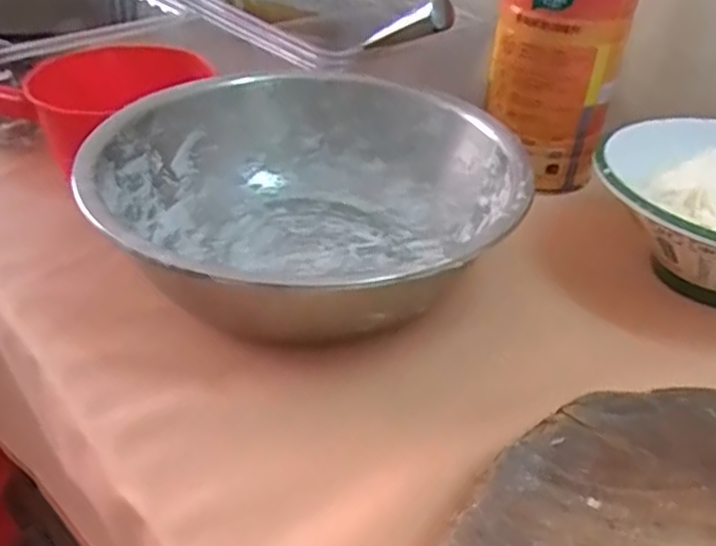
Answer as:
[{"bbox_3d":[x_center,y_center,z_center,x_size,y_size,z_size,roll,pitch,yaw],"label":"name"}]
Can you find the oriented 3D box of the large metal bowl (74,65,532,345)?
[{"bbox_3d":[-0.019,-0.069,0.589,0.312,0.147,0.312,-4,39,3],"label":"large metal bowl"}]

